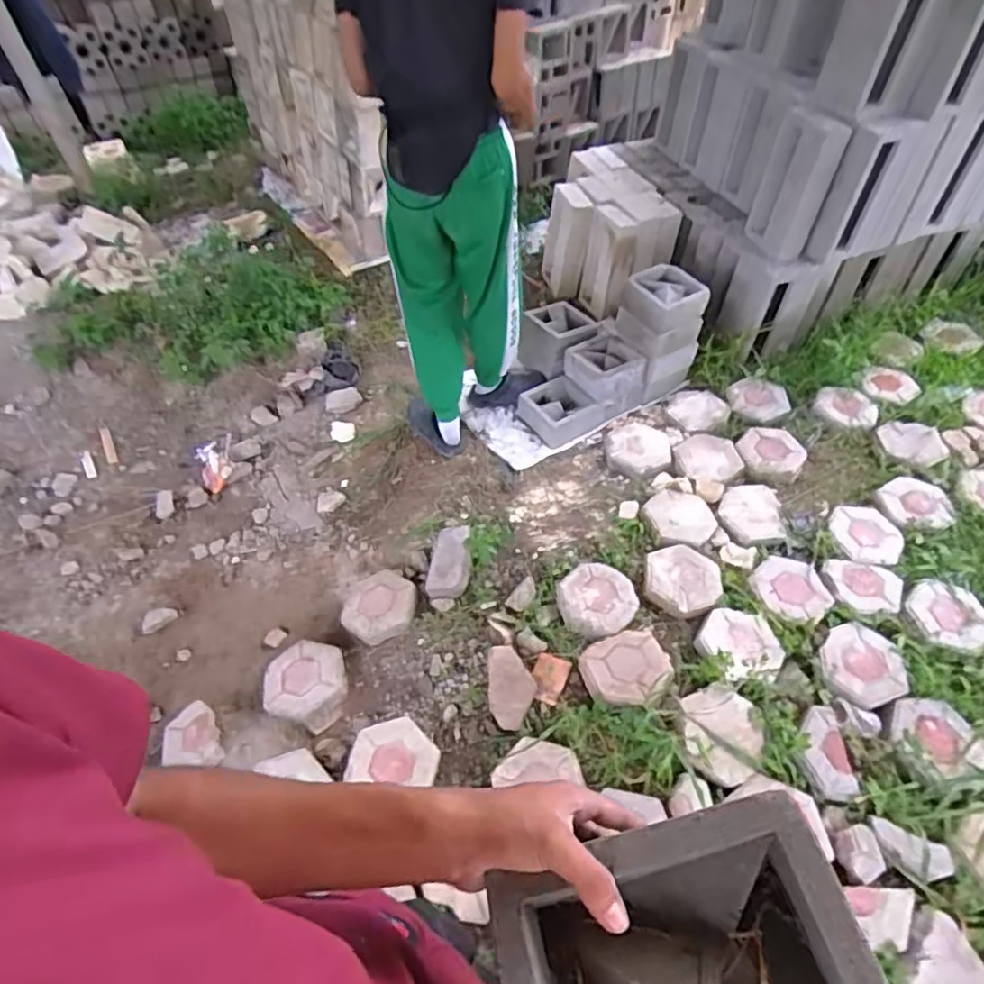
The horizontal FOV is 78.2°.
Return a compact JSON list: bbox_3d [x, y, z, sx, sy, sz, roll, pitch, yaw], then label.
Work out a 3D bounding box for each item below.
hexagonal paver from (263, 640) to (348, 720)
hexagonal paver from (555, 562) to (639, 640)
[{"bbox_3d":[-0.492,0.487,1.591,0.197,0.052,0.215,-13,50,-8],"label":"hexagonal paver"},{"bbox_3d":[0.280,0.282,1.605,0.208,0.038,0.209,-16,50,-10],"label":"hexagonal paver"}]

